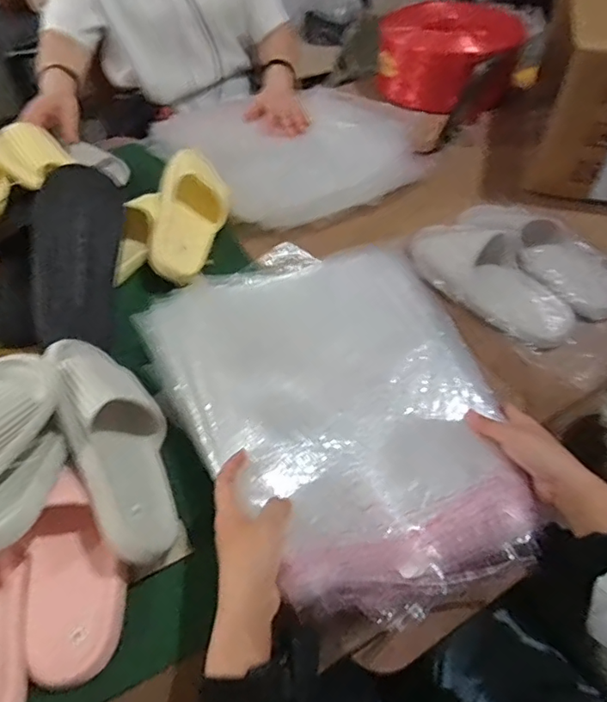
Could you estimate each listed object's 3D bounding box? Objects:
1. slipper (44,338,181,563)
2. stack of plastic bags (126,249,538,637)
[{"bbox_3d":[-0.194,0.088,0.550,0.091,0.079,0.253,-21,69,-16],"label":"slipper"},{"bbox_3d":[0.039,0.050,0.587,0.340,0.050,0.445,-20,53,-19],"label":"stack of plastic bags"}]

